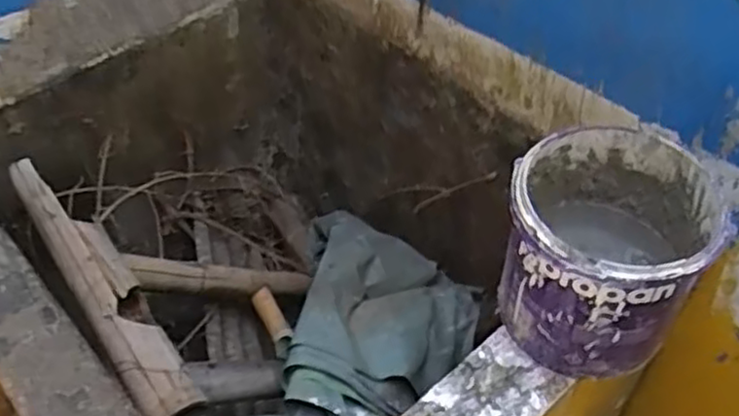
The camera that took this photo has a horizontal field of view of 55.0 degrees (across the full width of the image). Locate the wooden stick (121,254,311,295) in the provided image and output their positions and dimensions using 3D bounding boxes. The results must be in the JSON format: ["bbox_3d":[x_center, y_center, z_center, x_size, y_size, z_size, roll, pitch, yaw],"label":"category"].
[{"bbox_3d":[-0.239,0.127,1.235,0.049,0.506,0.041,36,99,27],"label":"wooden stick"}]

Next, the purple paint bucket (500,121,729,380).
[{"bbox_3d":[0.224,0.045,0.703,0.177,0.177,0.191,0,49,0],"label":"purple paint bucket"}]

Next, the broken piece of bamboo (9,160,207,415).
[{"bbox_3d":[-0.363,0.087,0.941,0.077,0.040,0.480,-30,55,-24],"label":"broken piece of bamboo"}]

